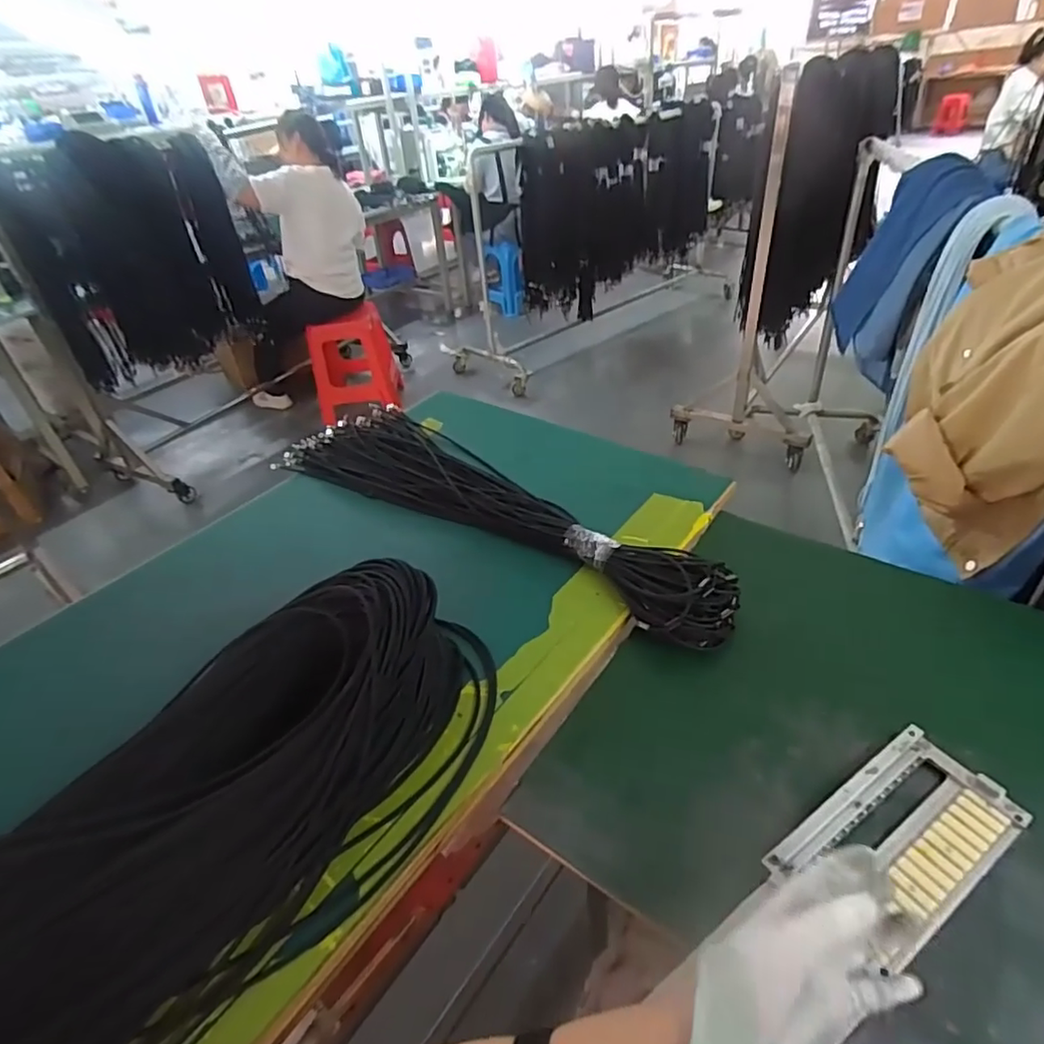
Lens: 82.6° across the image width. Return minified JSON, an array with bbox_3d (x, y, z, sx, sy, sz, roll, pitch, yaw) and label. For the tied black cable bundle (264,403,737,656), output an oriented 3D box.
[{"bbox_3d":[-0.045,-0.049,0.868,0.761,0.054,0.222,22,45,31],"label":"tied black cable bundle"}]

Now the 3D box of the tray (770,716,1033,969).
[{"bbox_3d":[0.298,0.249,0.468,0.193,0.016,0.099,-25,41,-23],"label":"tray"}]

